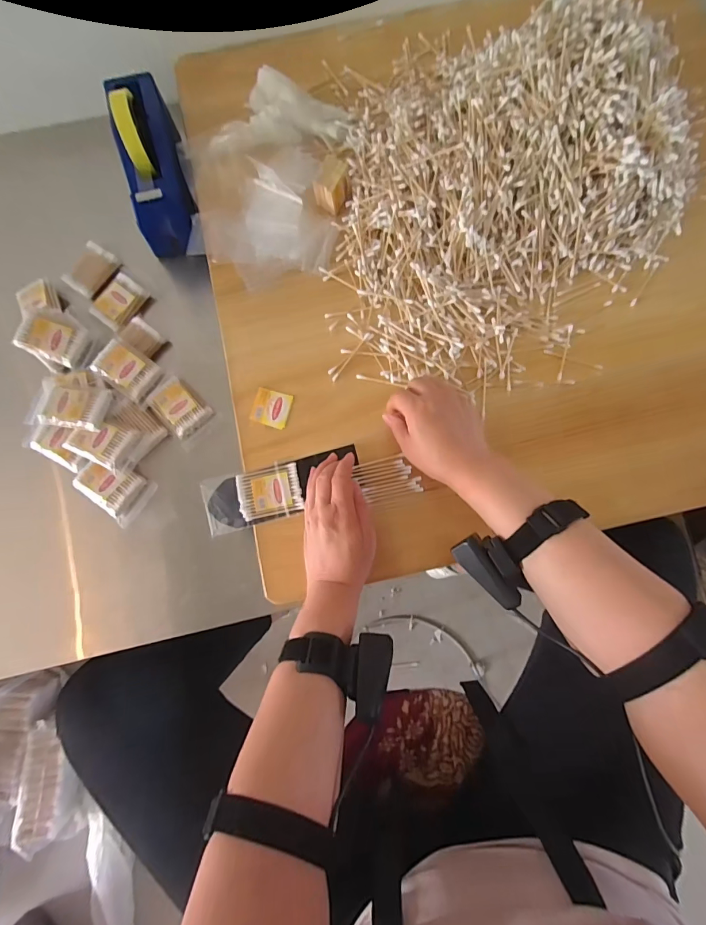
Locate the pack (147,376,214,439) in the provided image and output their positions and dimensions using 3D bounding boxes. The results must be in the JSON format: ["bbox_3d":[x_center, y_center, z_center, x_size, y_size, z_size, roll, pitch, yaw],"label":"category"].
[{"bbox_3d":[-0.232,-0.075,0.551,0.054,0.012,0.076,-42,81,-6],"label":"pack"}]

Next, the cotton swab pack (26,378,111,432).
[{"bbox_3d":[-0.361,-0.074,0.528,0.093,0.025,0.061,7,79,3],"label":"cotton swab pack"}]

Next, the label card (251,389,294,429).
[{"bbox_3d":[-0.099,-0.067,0.503,0.043,0.004,0.044,13,80,4],"label":"label card"}]

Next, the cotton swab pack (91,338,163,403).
[{"bbox_3d":[-0.301,-0.123,0.546,0.077,0.013,0.054,35,82,-9],"label":"cotton swab pack"}]

